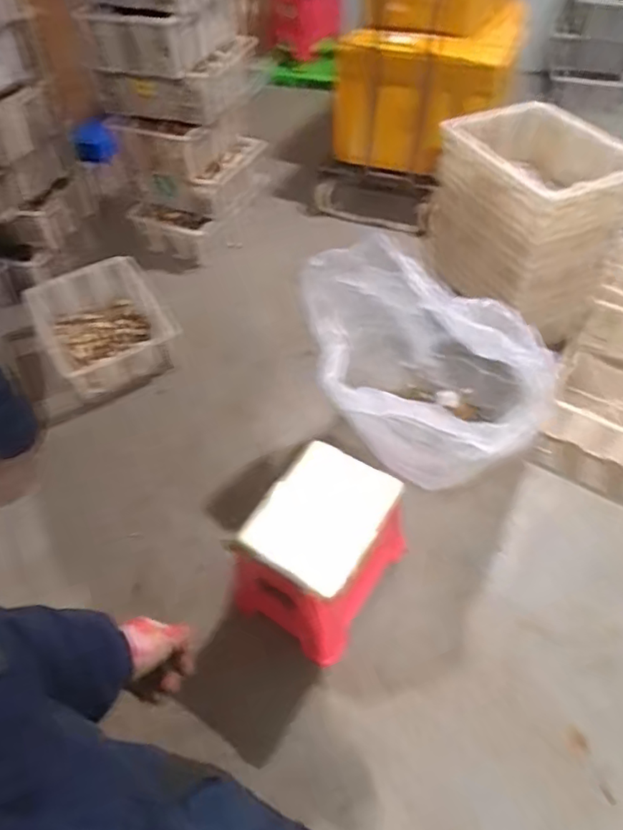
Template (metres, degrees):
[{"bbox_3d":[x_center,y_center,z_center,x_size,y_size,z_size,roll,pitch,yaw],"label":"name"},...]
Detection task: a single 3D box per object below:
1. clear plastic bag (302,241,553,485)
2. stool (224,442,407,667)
[{"bbox_3d":[0.278,-0.068,1.365,0.603,0.519,0.534,3,47,4],"label":"clear plastic bag"},{"bbox_3d":[0.021,0.297,1.234,0.260,0.314,0.318,26,53,23],"label":"stool"}]

